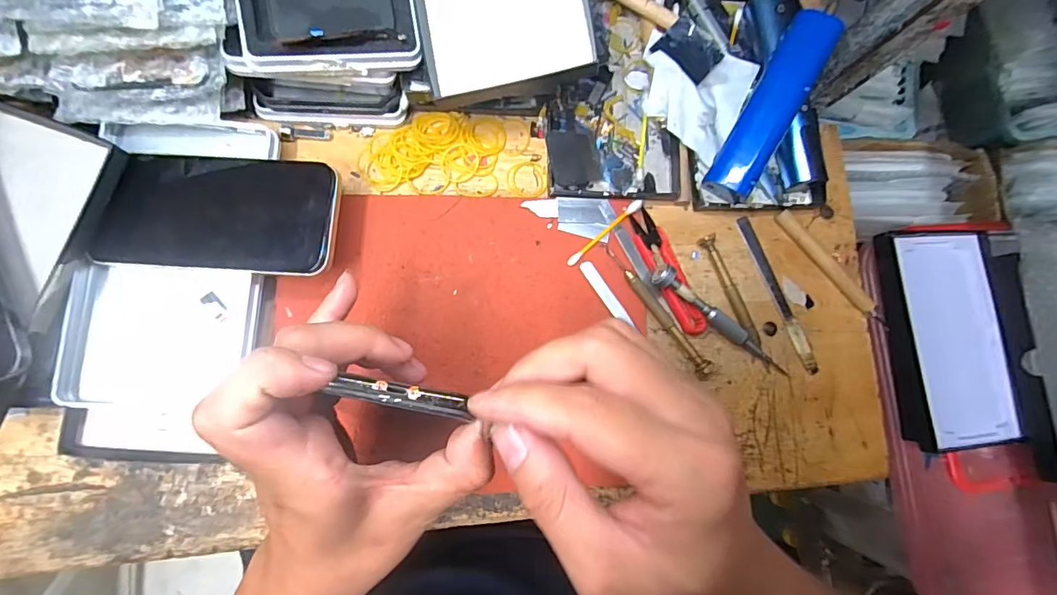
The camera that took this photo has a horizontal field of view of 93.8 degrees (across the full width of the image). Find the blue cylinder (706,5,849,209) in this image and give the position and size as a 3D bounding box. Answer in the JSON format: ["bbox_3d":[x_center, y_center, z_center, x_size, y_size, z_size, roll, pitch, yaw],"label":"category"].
[{"bbox_3d":[0.174,-0.136,0.356,0.034,0.033,0.134,26,102,-7],"label":"blue cylinder"}]

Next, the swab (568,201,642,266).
[{"bbox_3d":[0.056,-0.047,0.360,0.071,0.004,0.007,-40,90,-10],"label":"swab"}]

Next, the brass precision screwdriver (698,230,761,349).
[{"bbox_3d":[0.152,-0.006,0.368,0.013,0.012,0.089,-25,92,-9],"label":"brass precision screwdriver"}]

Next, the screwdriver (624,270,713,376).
[{"bbox_3d":[0.100,0.017,0.355,0.010,0.014,0.091,-39,90,-10],"label":"screwdriver"}]

